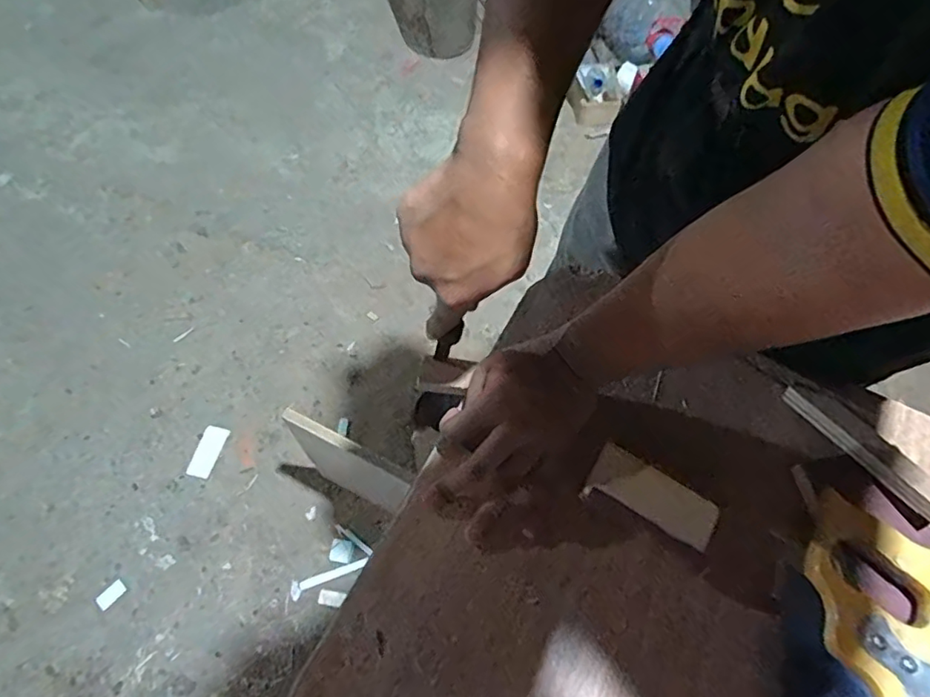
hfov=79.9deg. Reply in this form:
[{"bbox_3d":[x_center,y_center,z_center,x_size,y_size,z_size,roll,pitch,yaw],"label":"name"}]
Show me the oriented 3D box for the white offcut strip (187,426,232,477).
[{"bbox_3d":[-0.566,0.226,1.222,0.054,0.004,0.114,15,64,4],"label":"white offcut strip"}]

